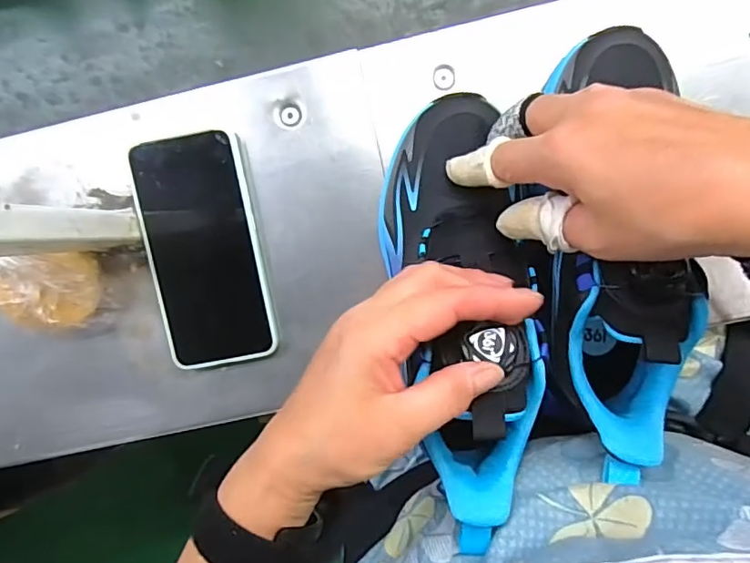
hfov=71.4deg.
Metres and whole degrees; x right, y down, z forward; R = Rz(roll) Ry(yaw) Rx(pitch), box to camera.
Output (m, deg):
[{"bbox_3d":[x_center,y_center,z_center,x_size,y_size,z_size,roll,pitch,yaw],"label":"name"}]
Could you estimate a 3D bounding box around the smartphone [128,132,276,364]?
[{"bbox_3d":[-0.119,-0.020,0.368,0.077,0.010,0.160,-9,97,3],"label":"smartphone"}]

